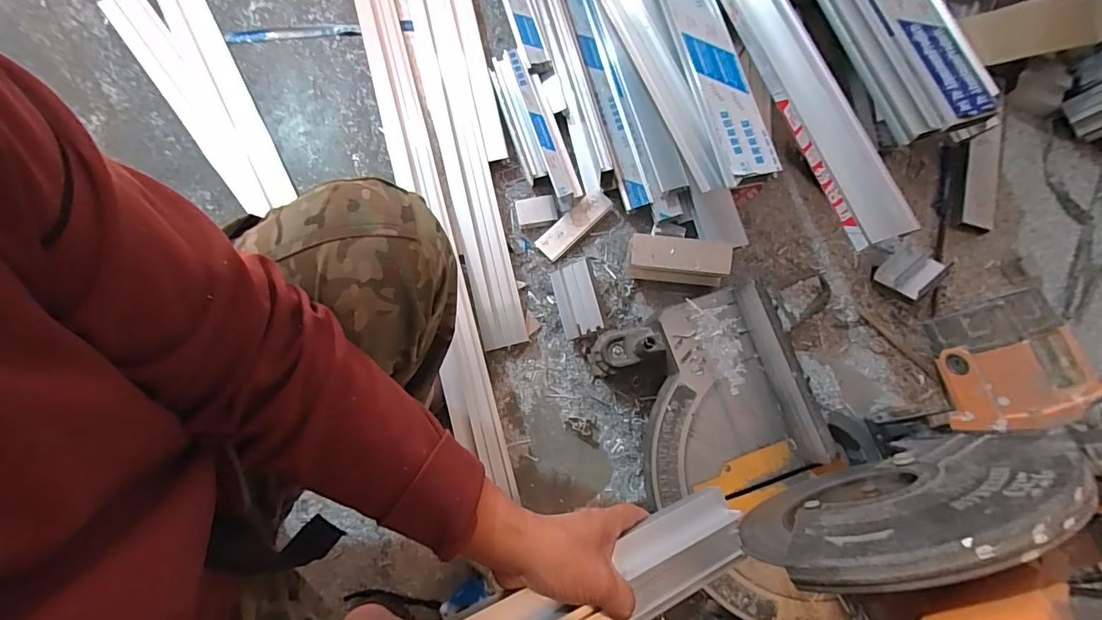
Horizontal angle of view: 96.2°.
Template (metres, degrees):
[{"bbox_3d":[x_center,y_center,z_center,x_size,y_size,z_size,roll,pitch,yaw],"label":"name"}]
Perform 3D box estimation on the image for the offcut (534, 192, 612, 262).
[{"bbox_3d":[0.037,-0.136,0.797,0.135,0.016,0.047,-40,81,-9],"label":"offcut"}]

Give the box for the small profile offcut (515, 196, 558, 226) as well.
[{"bbox_3d":[-0.024,-0.160,0.807,0.064,0.021,0.045,-8,77,-3],"label":"small profile offcut"}]

